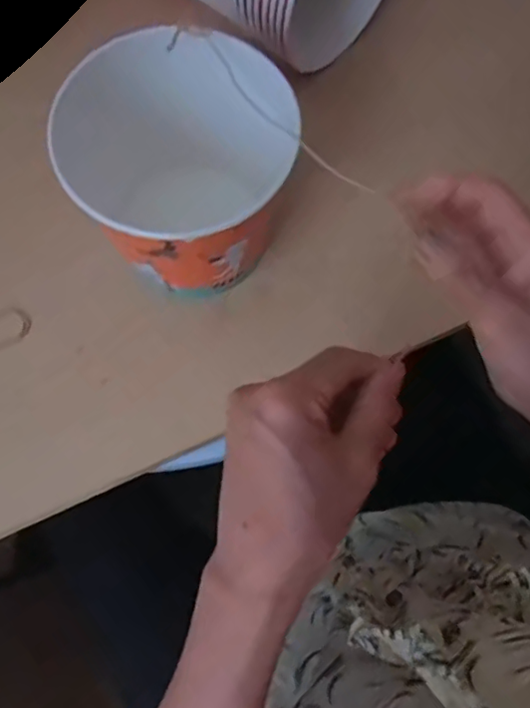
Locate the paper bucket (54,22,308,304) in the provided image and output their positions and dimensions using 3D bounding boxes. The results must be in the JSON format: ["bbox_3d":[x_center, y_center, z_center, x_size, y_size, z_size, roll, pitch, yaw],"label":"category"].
[{"bbox_3d":[-0.061,-0.129,0.429,0.157,0.143,0.152,1,72,-2],"label":"paper bucket"}]

